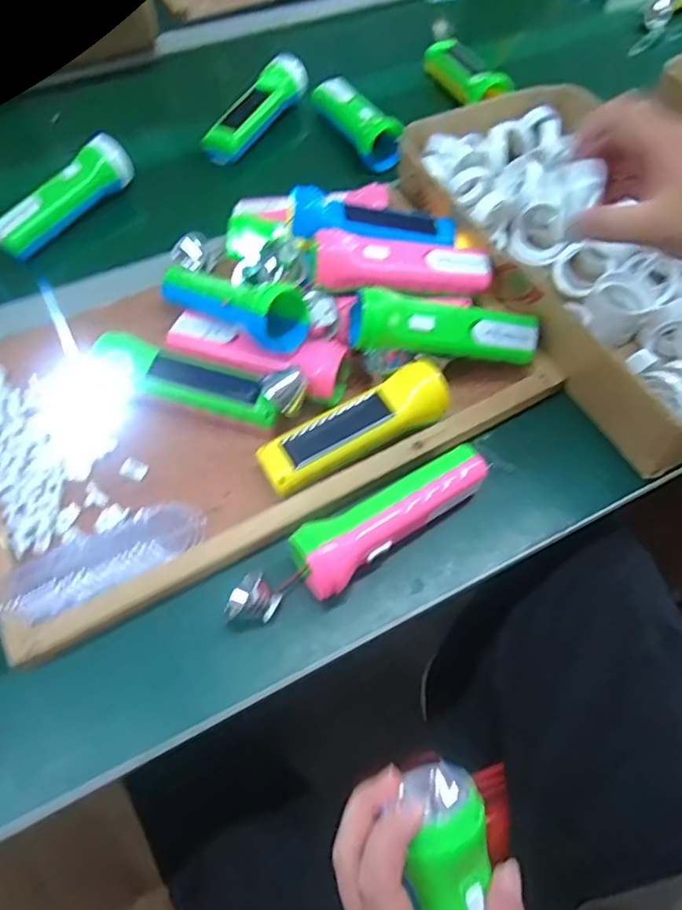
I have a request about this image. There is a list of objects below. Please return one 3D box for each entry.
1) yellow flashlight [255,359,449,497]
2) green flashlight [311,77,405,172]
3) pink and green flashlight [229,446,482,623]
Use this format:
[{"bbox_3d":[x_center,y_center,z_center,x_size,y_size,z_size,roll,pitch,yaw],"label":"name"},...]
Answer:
[{"bbox_3d":[0.010,-0.021,0.454,0.156,0.047,0.048,-26,63,-15],"label":"yellow flashlight"},{"bbox_3d":[0.018,-0.405,0.674,0.042,0.042,0.176,-23,63,-13],"label":"green flashlight"},{"bbox_3d":[0.017,0.056,0.405,0.208,0.042,0.047,-30,64,-17],"label":"pink and green flashlight"}]

